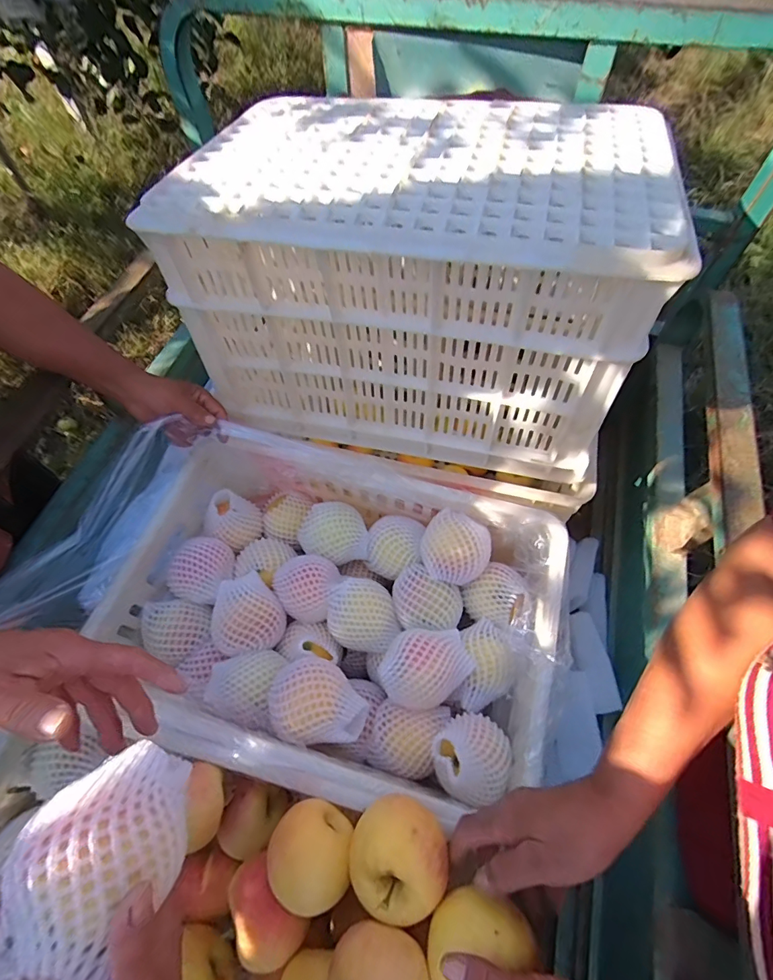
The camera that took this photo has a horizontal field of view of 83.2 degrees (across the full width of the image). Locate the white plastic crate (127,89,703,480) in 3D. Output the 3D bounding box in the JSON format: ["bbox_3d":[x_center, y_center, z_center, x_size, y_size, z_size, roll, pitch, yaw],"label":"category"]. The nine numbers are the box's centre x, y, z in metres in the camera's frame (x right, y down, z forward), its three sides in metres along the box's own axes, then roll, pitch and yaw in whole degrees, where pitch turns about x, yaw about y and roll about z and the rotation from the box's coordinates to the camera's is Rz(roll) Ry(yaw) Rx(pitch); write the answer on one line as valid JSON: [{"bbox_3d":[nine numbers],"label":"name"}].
[{"bbox_3d":[0.036,-0.275,0.528,0.507,0.265,0.361,12,63,4],"label":"white plastic crate"}]

